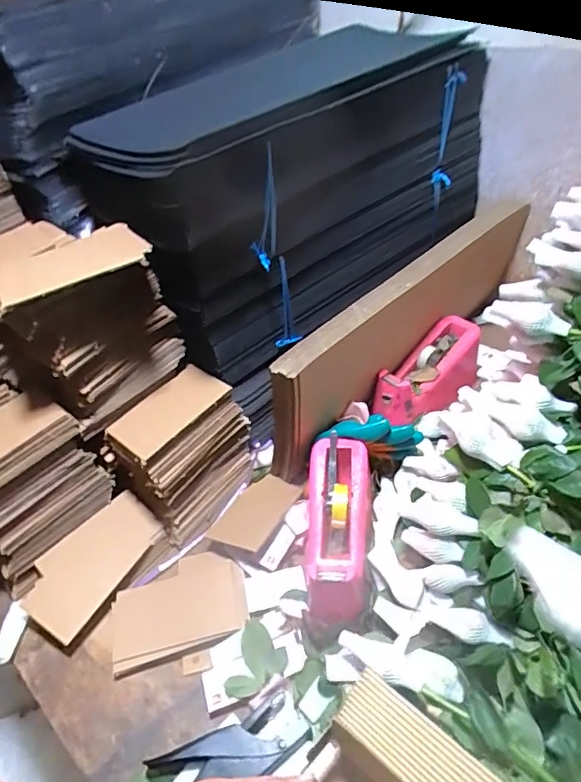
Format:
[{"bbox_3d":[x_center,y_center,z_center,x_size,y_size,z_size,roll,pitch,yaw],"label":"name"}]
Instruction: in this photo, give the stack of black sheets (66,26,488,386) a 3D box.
[{"bbox_3d":[0.036,-0.276,0.687,0.243,0.269,0.520,30,55,33],"label":"stack of black sheets"}]

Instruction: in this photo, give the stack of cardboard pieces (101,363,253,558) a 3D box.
[{"bbox_3d":[-0.131,0.081,0.655,0.108,0.155,0.152,32,56,34],"label":"stack of cardboard pieces"}]

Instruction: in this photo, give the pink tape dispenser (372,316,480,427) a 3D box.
[{"bbox_3d":[0.204,-0.024,0.729,0.197,0.068,0.078,-35,50,-26],"label":"pink tape dispenser"}]

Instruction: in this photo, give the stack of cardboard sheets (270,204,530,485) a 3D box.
[{"bbox_3d":[0.179,-0.088,0.713,0.527,0.185,0.049,-34,49,-26],"label":"stack of cardboard sheets"}]

